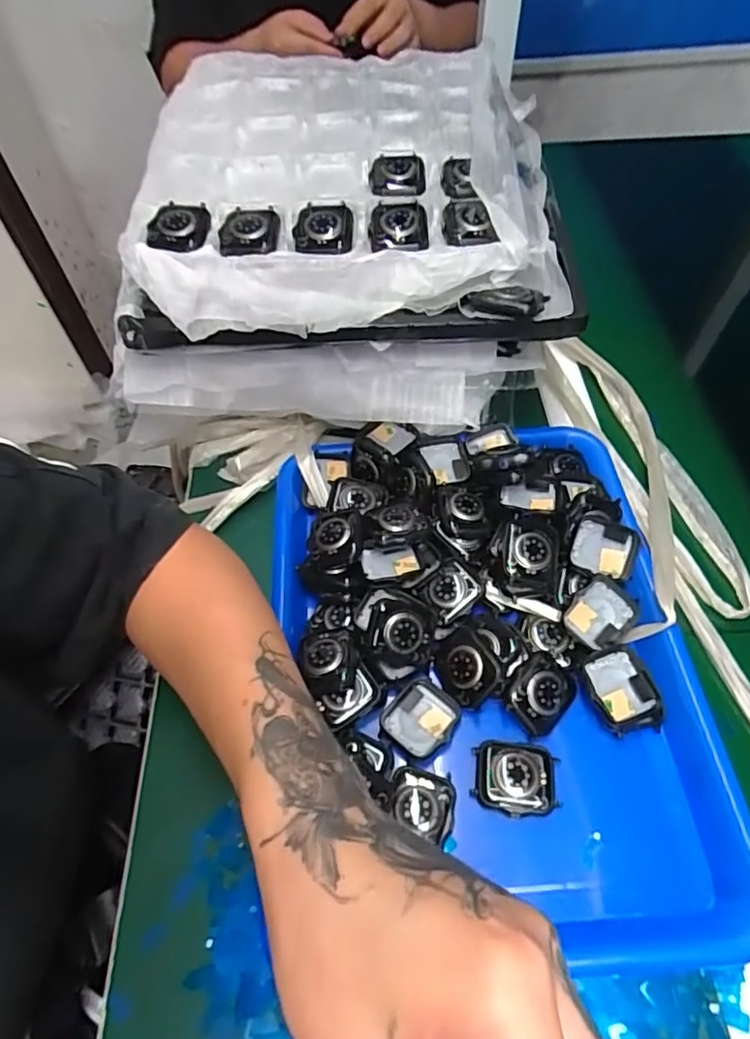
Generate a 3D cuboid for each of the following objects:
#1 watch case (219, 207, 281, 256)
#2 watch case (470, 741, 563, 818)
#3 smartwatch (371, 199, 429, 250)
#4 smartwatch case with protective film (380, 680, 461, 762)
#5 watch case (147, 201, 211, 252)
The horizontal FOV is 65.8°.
[{"bbox_3d":[-0.086,-0.196,0.398,0.041,0.016,0.051,-8,56,-2],"label":"watch case"},{"bbox_3d":[0.080,0.146,0.328,0.046,0.009,0.037,3,56,5],"label":"watch case"},{"bbox_3d":[0.016,-0.196,0.391,0.039,0.013,0.053,-1,56,2],"label":"smartwatch"},{"bbox_3d":[0.027,0.121,0.350,0.037,0.011,0.042,34,64,23],"label":"smartwatch case with protective film"},{"bbox_3d":[-0.135,-0.201,0.400,0.041,0.010,0.051,-2,56,2],"label":"watch case"}]

